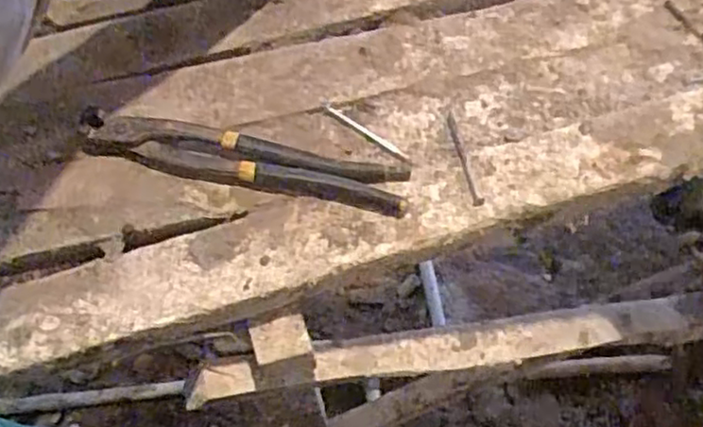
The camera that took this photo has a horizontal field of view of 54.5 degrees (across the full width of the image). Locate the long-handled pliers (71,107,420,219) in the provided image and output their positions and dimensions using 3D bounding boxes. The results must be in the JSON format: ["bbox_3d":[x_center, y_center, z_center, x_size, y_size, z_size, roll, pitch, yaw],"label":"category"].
[{"bbox_3d":[-0.070,-0.035,0.455,0.214,0.024,0.036,8,68,2],"label":"long-handled pliers"}]

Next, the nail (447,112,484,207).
[{"bbox_3d":[0.078,-0.038,0.472,0.007,0.006,0.075,-10,67,-5],"label":"nail"}]

